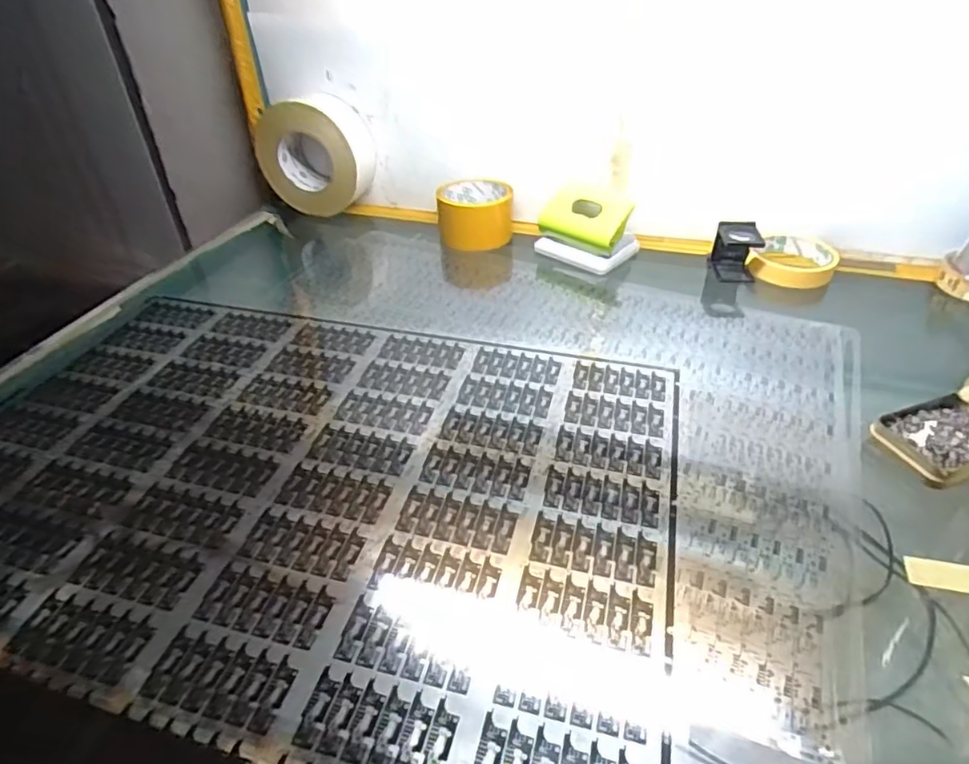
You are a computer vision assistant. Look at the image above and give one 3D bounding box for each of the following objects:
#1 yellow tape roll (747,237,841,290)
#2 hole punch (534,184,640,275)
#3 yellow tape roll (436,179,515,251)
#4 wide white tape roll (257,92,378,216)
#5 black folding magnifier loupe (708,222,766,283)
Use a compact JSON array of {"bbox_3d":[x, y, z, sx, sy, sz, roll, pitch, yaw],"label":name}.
[{"bbox_3d":[0.340,-0.136,0.643,0.085,0.020,0.092,-1,38,1],"label":"yellow tape roll"},{"bbox_3d":[0.116,-0.176,0.664,0.102,0.067,0.071,26,46,31],"label":"hole punch"},{"bbox_3d":[-0.011,-0.206,0.717,0.088,0.056,0.088,-5,39,-4],"label":"yellow tape roll"},{"bbox_3d":[-0.217,-0.293,0.753,0.138,0.127,0.066,9,40,13],"label":"wide white tape roll"},{"bbox_3d":[0.271,-0.141,0.633,0.041,0.054,0.045,1,38,4],"label":"black folding magnifier loupe"}]

